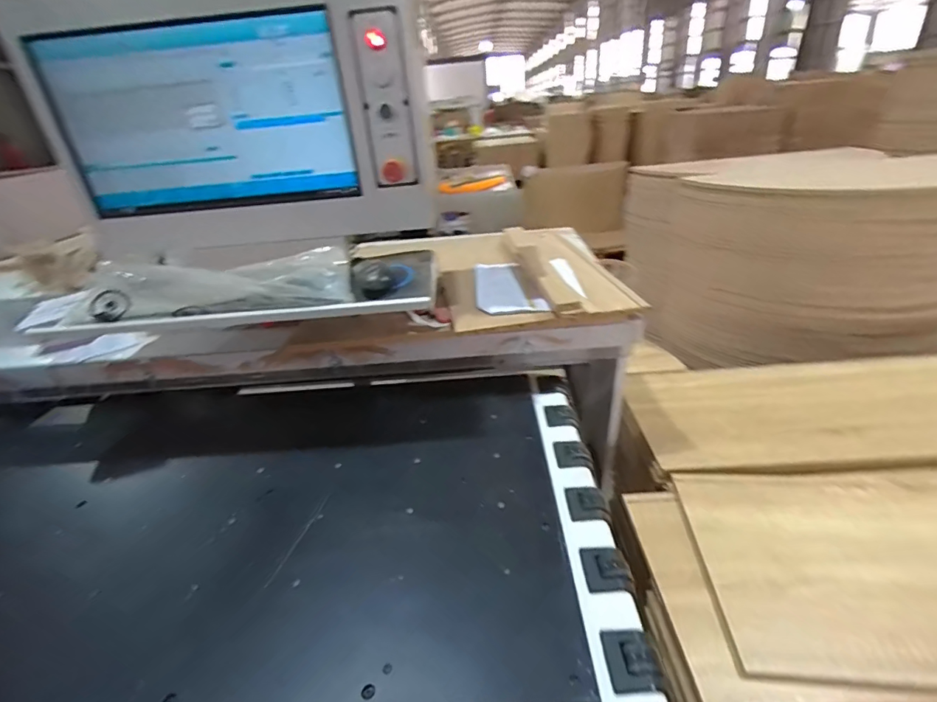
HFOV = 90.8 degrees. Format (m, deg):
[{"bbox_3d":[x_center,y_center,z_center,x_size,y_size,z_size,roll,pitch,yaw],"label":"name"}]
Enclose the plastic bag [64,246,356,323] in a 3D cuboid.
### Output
[{"bbox_3d":[-0.418,-0.119,0.790,0.431,0.073,0.163,-7,27,-2],"label":"plastic bag"}]

